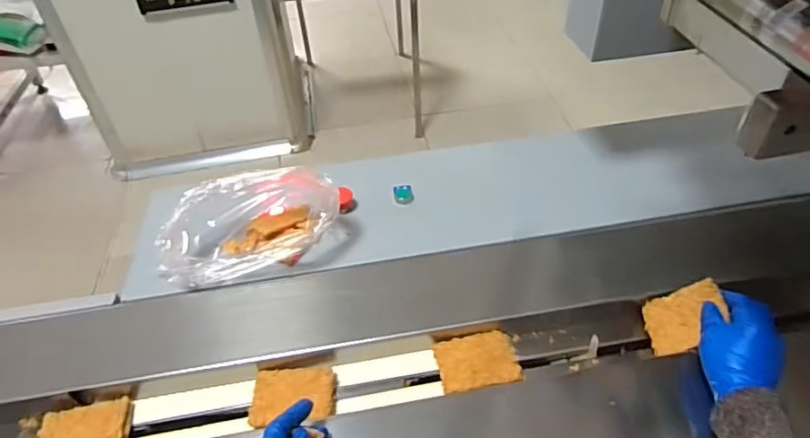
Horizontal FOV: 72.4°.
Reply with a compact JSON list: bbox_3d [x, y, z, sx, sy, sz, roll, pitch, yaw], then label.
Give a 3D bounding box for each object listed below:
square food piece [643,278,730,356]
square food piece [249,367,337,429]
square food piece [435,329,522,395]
[{"bbox_3d":[0.324,0.117,0.644,0.006,0.090,0.071,29,44,-31],"label":"square food piece"},{"bbox_3d":[-0.125,0.200,0.626,0.091,0.019,0.071,-4,44,-1],"label":"square food piece"},{"bbox_3d":[0.087,0.163,0.647,0.095,0.013,0.071,-8,44,-5],"label":"square food piece"}]

